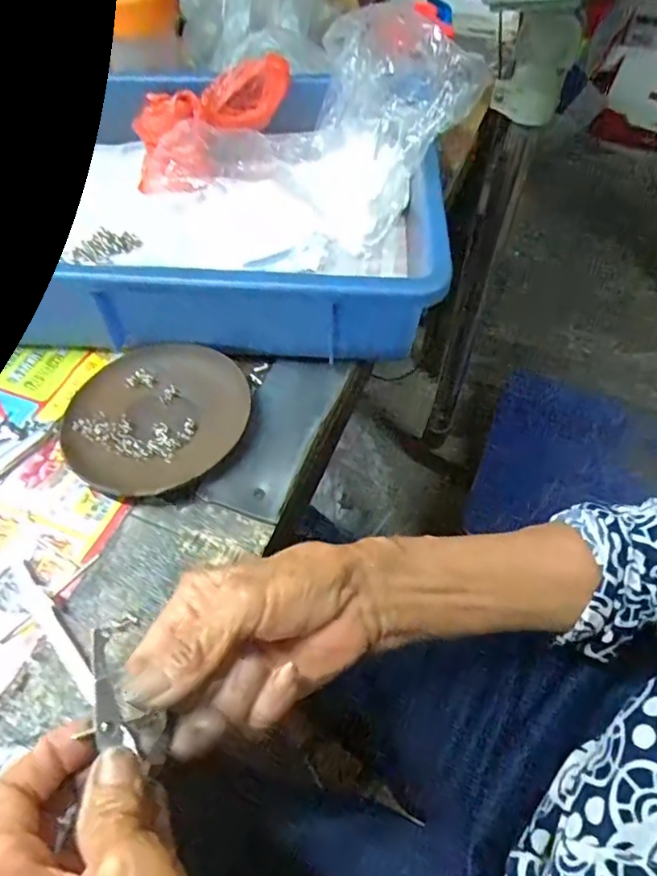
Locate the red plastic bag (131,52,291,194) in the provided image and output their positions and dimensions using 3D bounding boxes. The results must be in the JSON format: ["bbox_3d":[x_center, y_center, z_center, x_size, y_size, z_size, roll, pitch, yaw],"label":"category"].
[{"bbox_3d":[-0.110,-0.265,0.483,0.102,0.083,0.123,33,59,22],"label":"red plastic bag"}]

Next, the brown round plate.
[{"bbox_3d":[-0.111,-0.017,0.360,0.109,0.012,0.114,0,52,0],"label":"brown round plate"}]

